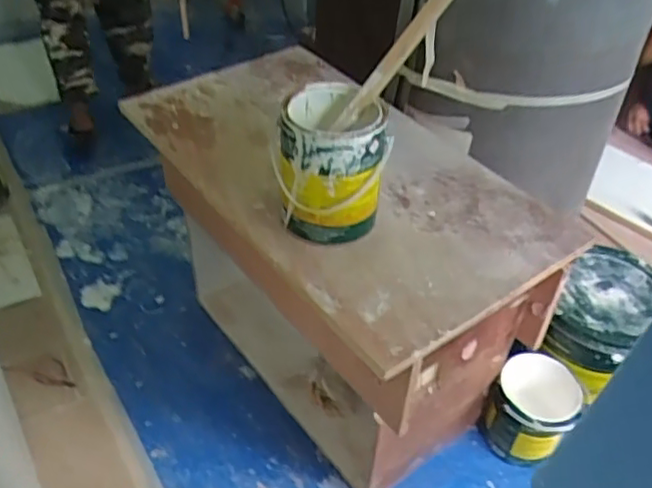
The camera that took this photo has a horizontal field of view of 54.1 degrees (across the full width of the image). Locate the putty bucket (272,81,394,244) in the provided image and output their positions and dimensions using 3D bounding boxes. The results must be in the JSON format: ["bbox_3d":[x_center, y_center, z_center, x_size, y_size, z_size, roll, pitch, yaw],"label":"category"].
[{"bbox_3d":[0.008,-0.128,1.035,0.165,0.215,0.175,1,41,-1],"label":"putty bucket"}]

